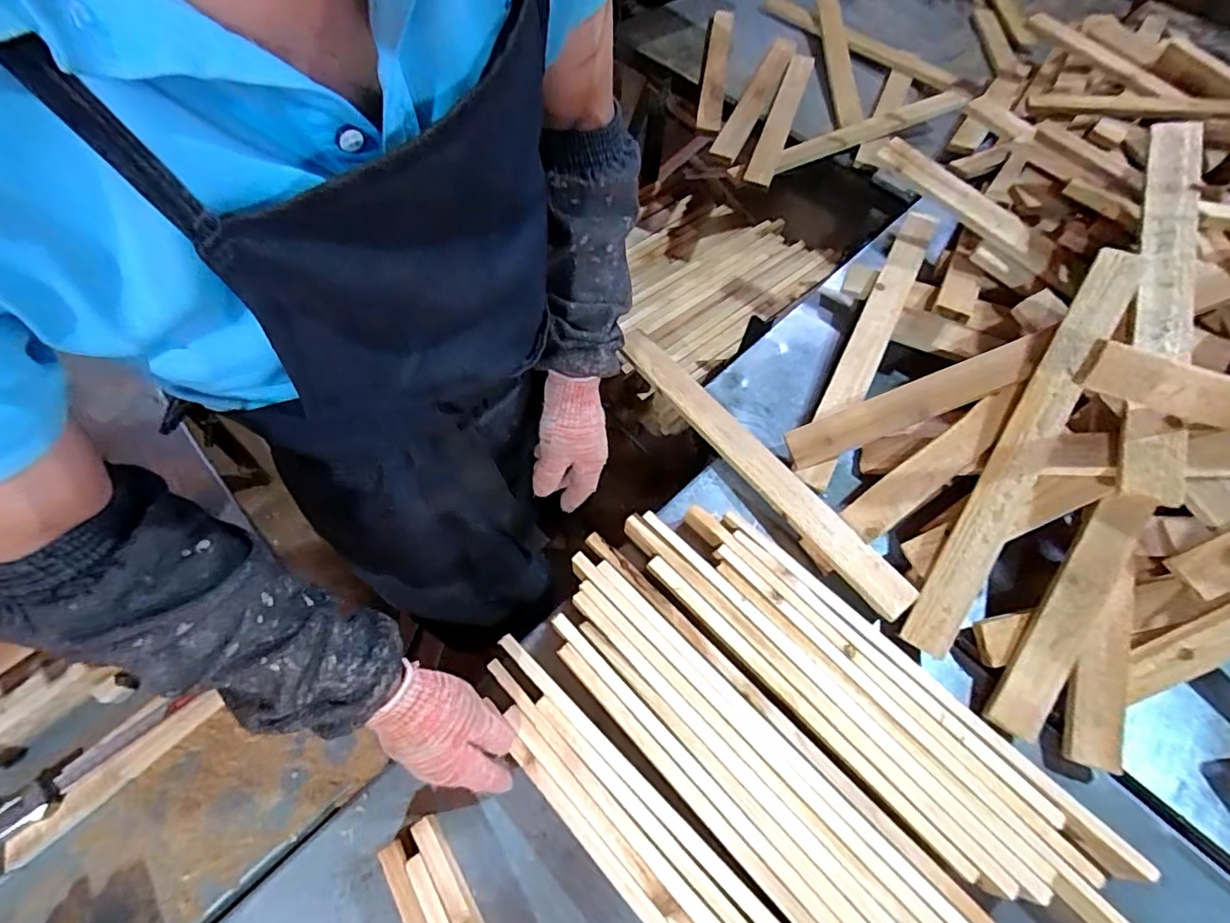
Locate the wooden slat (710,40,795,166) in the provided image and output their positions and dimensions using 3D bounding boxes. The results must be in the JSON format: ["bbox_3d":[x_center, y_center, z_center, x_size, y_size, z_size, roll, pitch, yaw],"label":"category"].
[{"bbox_3d":[0.290,-0.749,1.110,0.049,0.010,0.456,23,63,8],"label":"wooden slat"}]

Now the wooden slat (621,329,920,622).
[{"bbox_3d":[0.169,-0.005,0.691,0.049,0.012,0.479,-37,68,-8],"label":"wooden slat"}]

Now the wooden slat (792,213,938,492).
[{"bbox_3d":[0.354,-0.174,0.758,0.049,0.020,0.484,21,69,25],"label":"wooden slat"}]

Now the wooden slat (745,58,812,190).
[{"bbox_3d":[0.329,-0.686,1.067,0.049,0.017,0.451,19,62,6],"label":"wooden slat"}]

